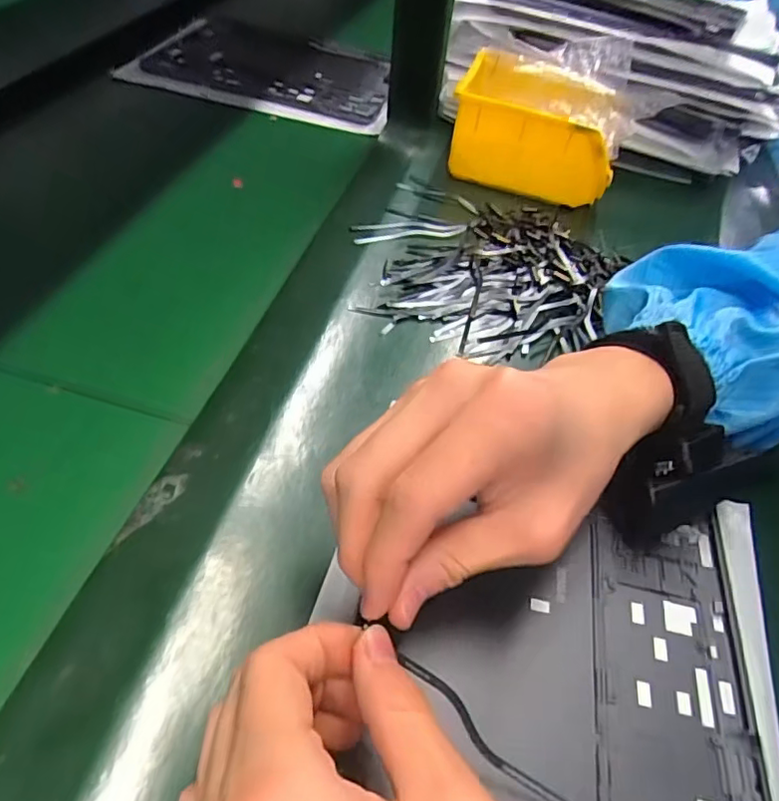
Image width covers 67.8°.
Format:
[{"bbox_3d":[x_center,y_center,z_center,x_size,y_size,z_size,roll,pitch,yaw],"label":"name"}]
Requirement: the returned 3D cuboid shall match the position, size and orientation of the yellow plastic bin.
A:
[{"bbox_3d":[0.121,-0.225,0.488,0.134,0.082,0.080,17,49,9],"label":"yellow plastic bin"}]

